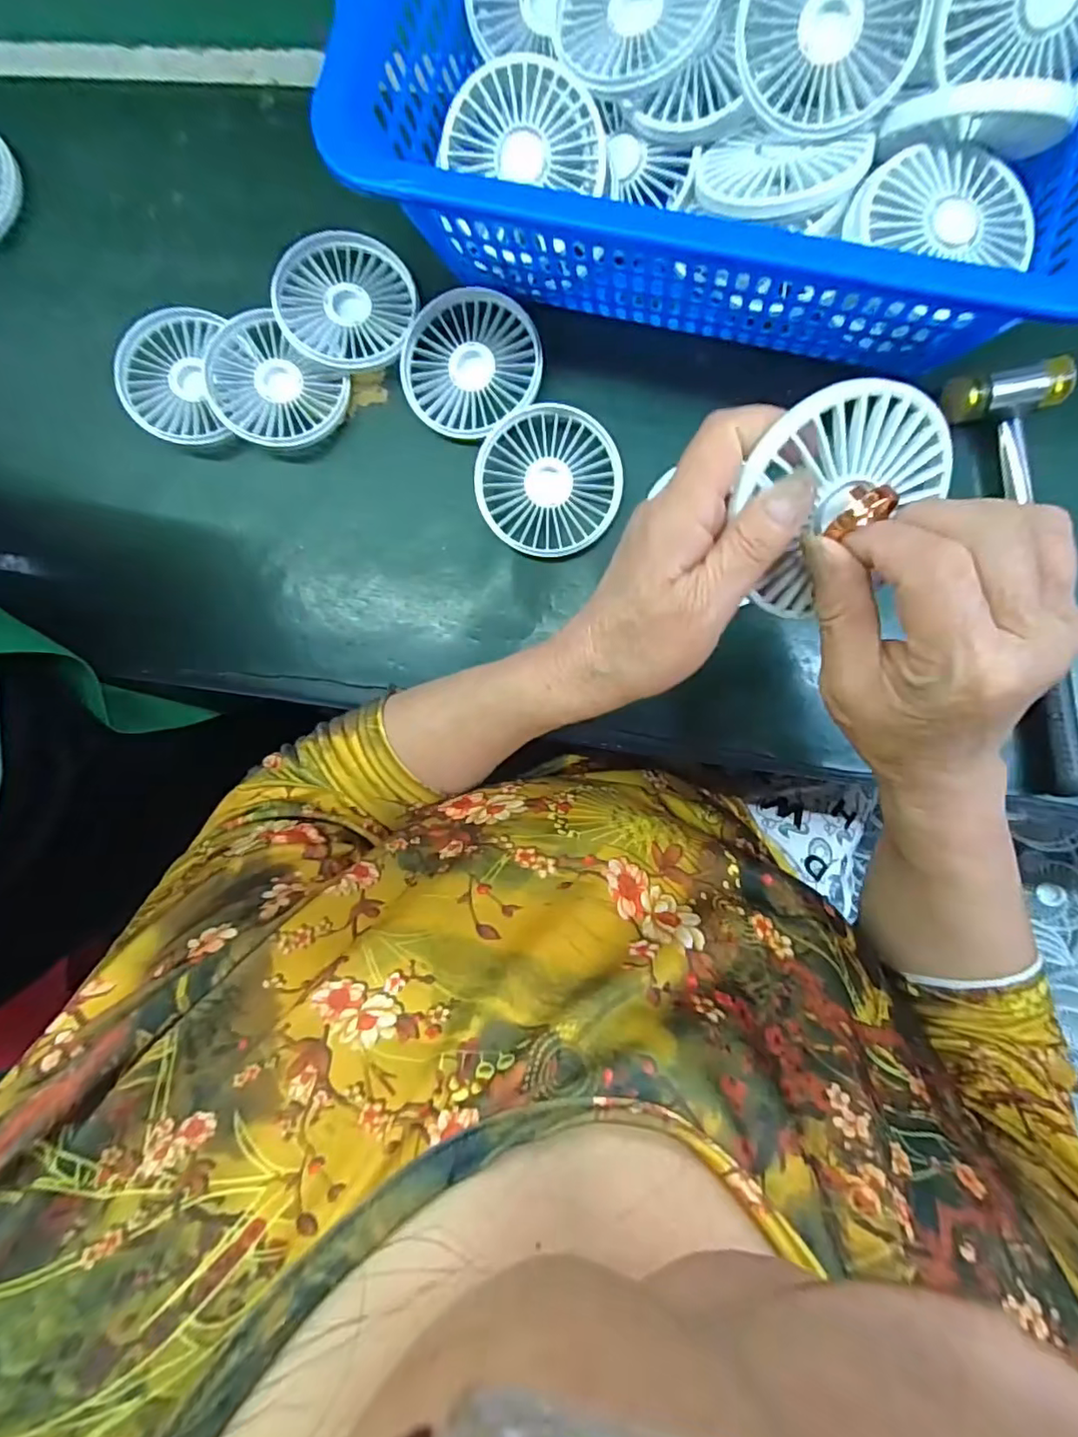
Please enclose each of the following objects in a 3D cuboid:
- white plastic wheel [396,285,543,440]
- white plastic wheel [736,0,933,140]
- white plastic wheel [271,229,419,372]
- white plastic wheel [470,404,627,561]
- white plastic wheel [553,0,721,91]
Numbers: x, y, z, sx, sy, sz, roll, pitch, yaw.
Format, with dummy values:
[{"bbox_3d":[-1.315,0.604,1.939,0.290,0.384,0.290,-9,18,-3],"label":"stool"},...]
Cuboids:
[{"bbox_3d":[-0.045,-0.228,0.370,0.086,0.009,0.087,0,92,7],"label":"white plastic wheel"},{"bbox_3d":[0.143,-0.342,0.286,0.086,0.020,0.086,4,111,11],"label":"white plastic wheel"},{"bbox_3d":[-0.124,-0.271,0.374,0.085,0.007,0.089,0,88,-8],"label":"white plastic wheel"},{"bbox_3d":[0.006,-0.148,0.359,0.086,0.011,0.088,0,92,7],"label":"white plastic wheel"},{"bbox_3d":[0.052,-0.387,0.308,0.085,0.017,0.085,0,87,8],"label":"white plastic wheel"}]

